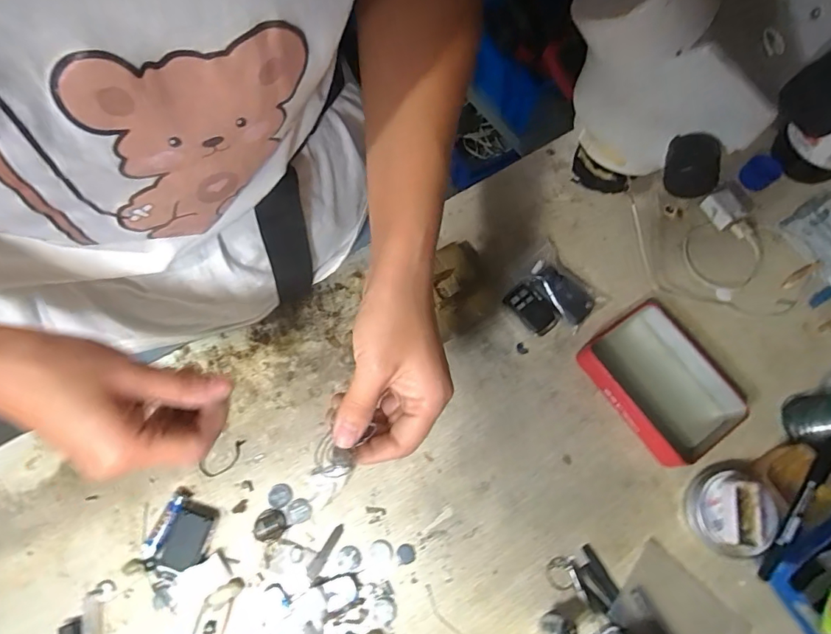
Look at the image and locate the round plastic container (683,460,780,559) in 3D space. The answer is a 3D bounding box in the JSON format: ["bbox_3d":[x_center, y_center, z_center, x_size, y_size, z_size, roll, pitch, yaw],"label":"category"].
[{"bbox_3d":[0.267,0.161,0.387,0.066,0.038,0.073,2,70,-2],"label":"round plastic container"}]

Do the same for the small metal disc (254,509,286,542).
[{"bbox_3d":[-0.123,0.175,0.385,0.026,0.004,0.024,-24,73,-10],"label":"small metal disc"}]

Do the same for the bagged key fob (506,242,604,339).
[{"bbox_3d":[0.138,-0.023,0.460,0.086,0.018,0.080,-41,77,-15],"label":"bagged key fob"}]

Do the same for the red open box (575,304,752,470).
[{"bbox_3d":[0.226,0.060,0.422,0.099,0.034,0.132,-31,74,-12],"label":"red open box"}]

